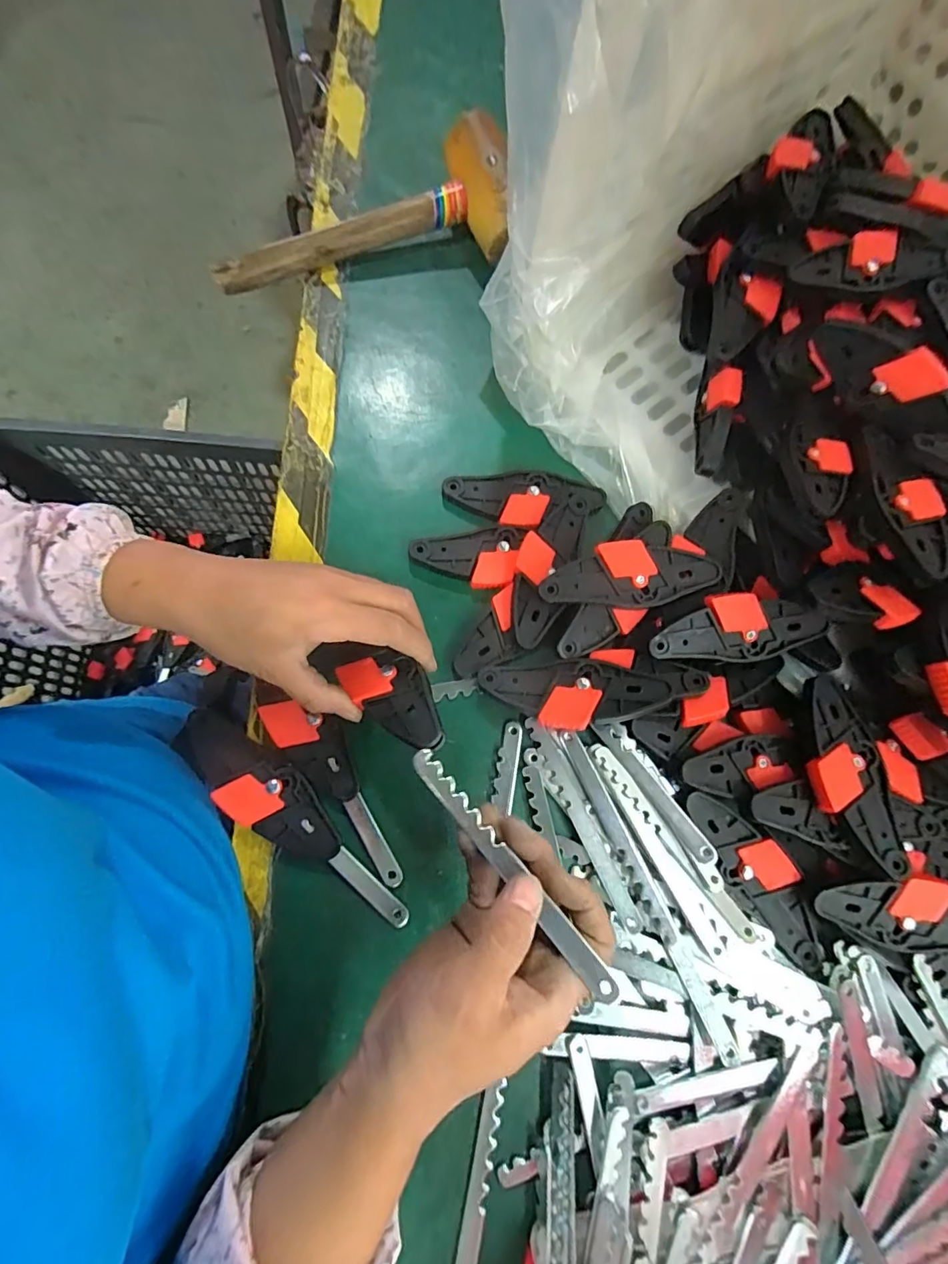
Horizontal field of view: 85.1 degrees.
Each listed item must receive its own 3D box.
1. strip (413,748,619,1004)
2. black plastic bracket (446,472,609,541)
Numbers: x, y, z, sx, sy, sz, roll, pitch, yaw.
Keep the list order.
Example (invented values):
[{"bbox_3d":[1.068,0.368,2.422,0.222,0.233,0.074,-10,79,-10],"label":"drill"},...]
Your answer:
[{"bbox_3d":[0.017,0.120,0.265,0.012,0.007,0.145,-40,71,-10],"label":"strip"},{"bbox_3d":[0.040,-0.108,0.407,0.119,0.014,0.059,21,74,0],"label":"black plastic bracket"}]

